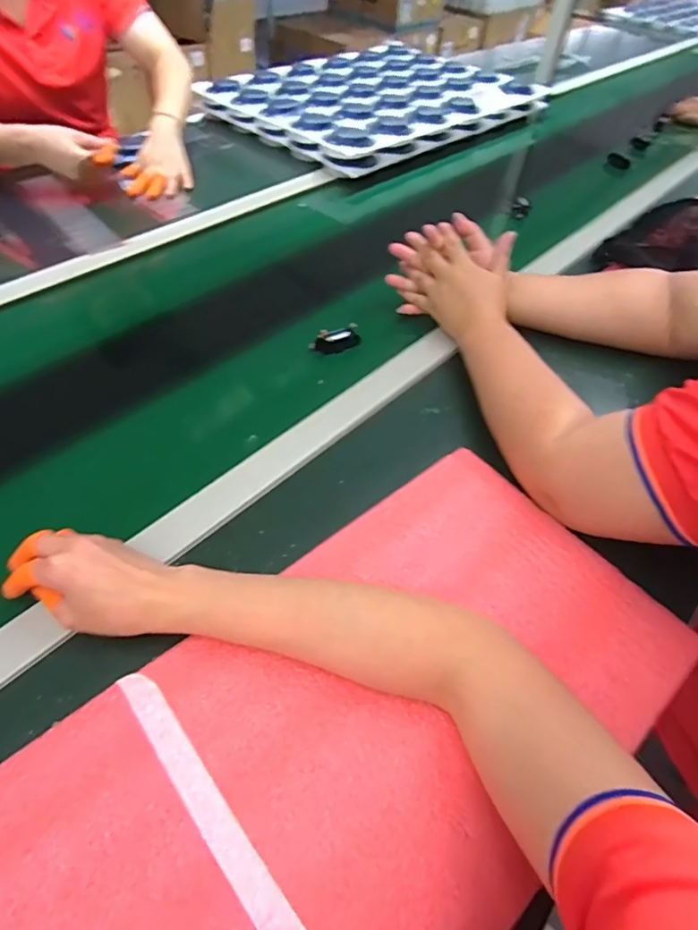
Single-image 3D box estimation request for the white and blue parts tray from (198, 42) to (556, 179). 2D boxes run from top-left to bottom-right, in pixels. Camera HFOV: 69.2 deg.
[{"bbox_3d":[0.072,-0.836,1.148,0.471,0.057,0.677,38,58,24],"label":"white and blue parts tray"}]

